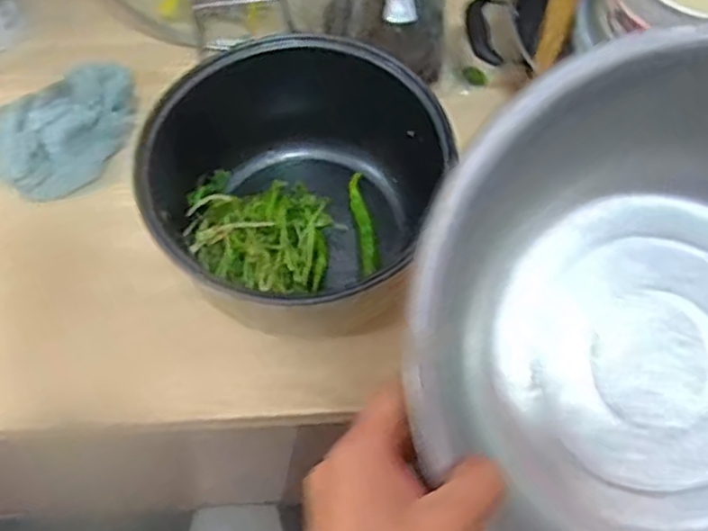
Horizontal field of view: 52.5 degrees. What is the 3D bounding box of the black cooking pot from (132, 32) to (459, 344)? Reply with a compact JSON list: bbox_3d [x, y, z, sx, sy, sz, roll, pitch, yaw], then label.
[{"bbox_3d":[-0.045,-0.053,0.588,0.226,0.163,0.196,-38,70,-17],"label":"black cooking pot"}]

